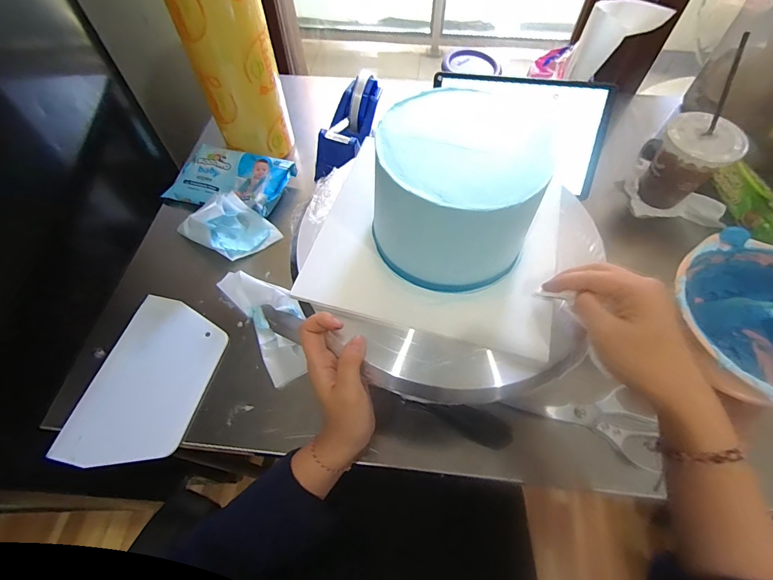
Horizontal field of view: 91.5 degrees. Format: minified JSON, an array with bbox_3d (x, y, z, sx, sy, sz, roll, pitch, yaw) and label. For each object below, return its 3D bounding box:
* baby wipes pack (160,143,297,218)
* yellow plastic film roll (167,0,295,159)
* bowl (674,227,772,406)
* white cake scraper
[{"bbox_3d":[-0.229,-0.161,0.550,0.162,0.032,0.100,16,61,10],"label":"baby wipes pack"},{"bbox_3d":[-0.196,-0.328,0.480,0.089,0.285,0.094,0,59,0],"label":"yellow plastic film roll"},{"bbox_3d":[0.392,0.040,0.401,0.180,0.095,0.180,0,59,0],"label":"bowl"},{"bbox_3d":[-0.260,0.099,0.417,0.125,0.008,0.182,10,61,6],"label":"white cake scraper"}]

